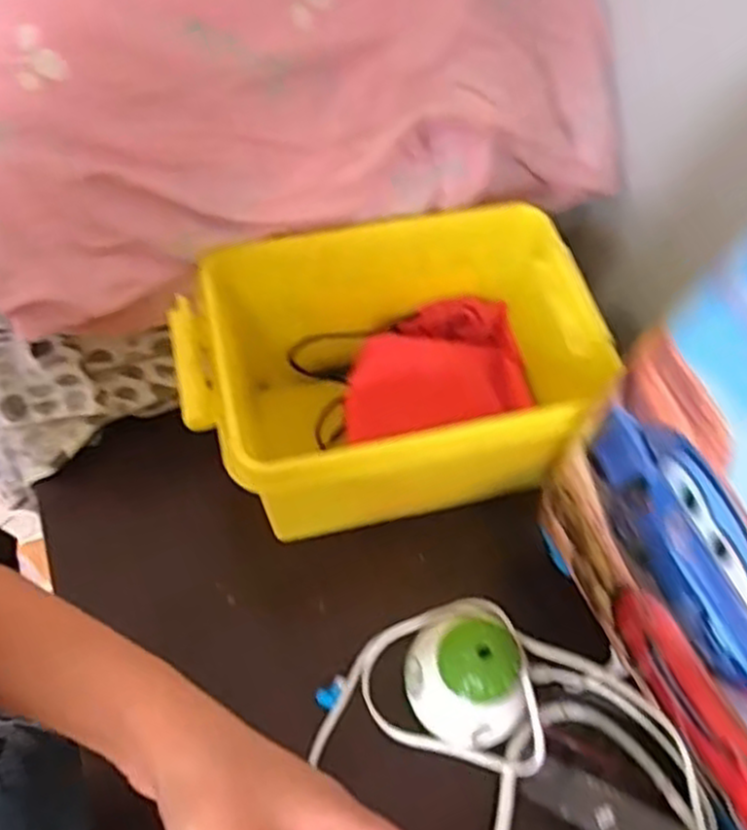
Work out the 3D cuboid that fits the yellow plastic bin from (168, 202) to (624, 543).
[{"bbox_3d":[0.007,-0.017,0.600,0.274,0.178,0.198,-10,60,-8],"label":"yellow plastic bin"}]

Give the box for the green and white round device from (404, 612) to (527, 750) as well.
[{"bbox_3d":[0.063,0.177,0.523,0.076,0.072,0.089,-19,62,-13],"label":"green and white round device"}]

